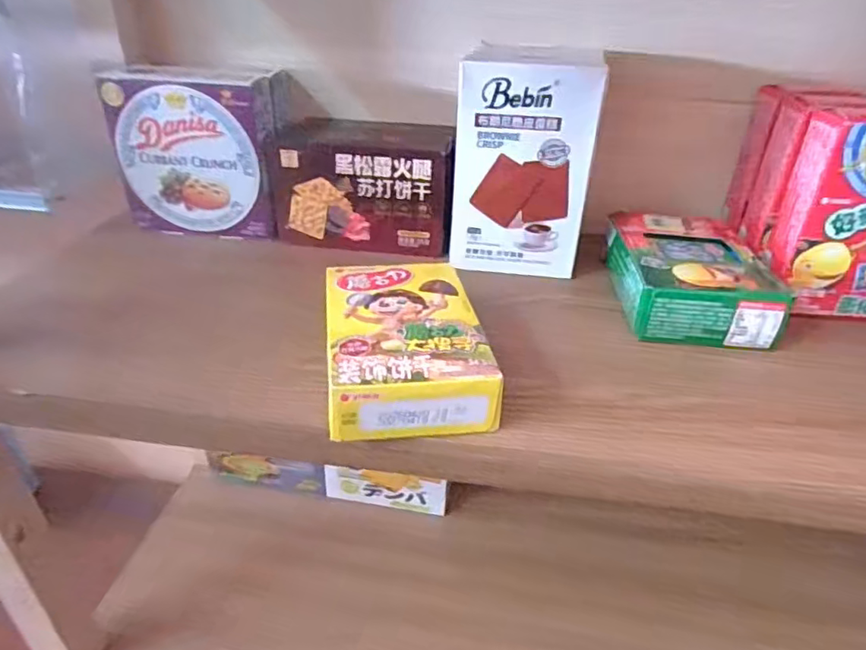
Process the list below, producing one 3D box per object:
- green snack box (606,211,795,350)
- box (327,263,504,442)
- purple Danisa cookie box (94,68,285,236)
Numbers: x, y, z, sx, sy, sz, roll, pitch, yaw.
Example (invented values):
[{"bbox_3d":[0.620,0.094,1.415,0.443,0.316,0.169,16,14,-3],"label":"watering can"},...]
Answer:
[{"bbox_3d":[0.182,-0.038,0.415,0.102,0.041,0.136,7,31,7],"label":"green snack box"},{"bbox_3d":[-0.017,0.008,0.334,0.084,0.035,0.130,-3,32,-9],"label":"box"},{"bbox_3d":[-0.192,-0.146,0.481,0.124,0.126,0.068,4,31,1],"label":"purple Danisa cookie box"}]

